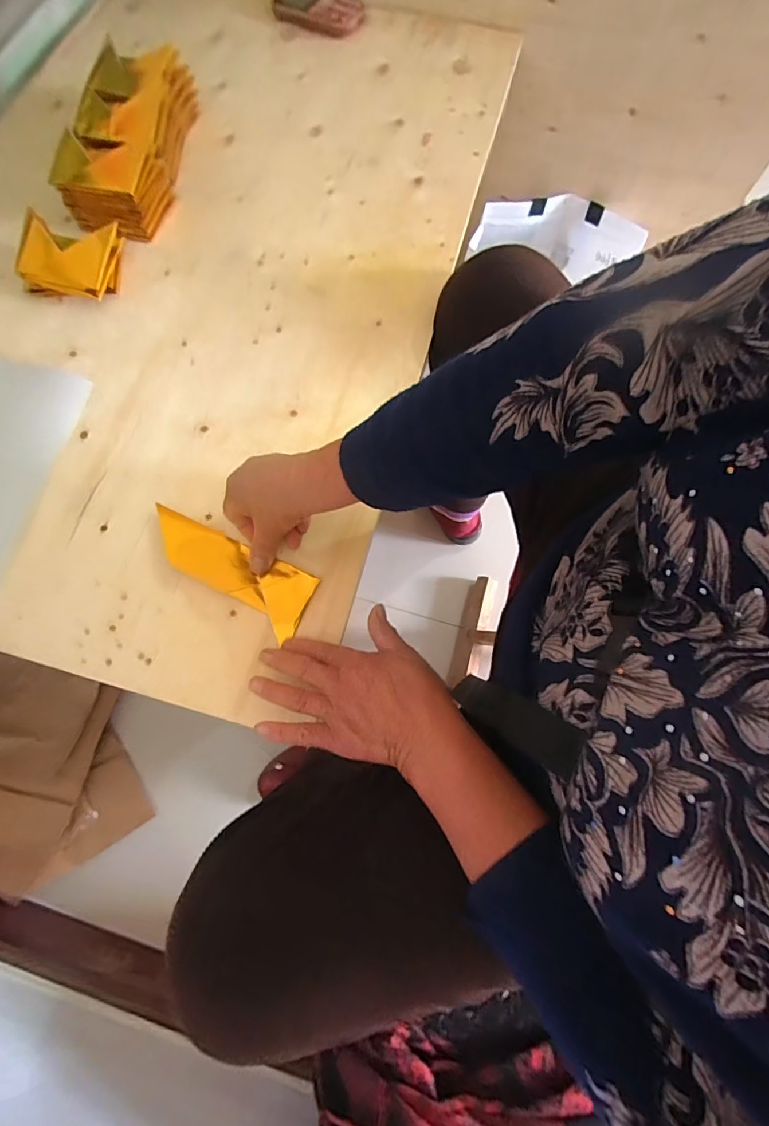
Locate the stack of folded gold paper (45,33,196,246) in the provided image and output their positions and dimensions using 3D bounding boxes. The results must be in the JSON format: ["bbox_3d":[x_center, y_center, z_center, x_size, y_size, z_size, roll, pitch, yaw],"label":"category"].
[{"bbox_3d":[-0.308,-0.507,0.545,0.109,0.064,0.237,6,73,3],"label":"stack of folded gold paper"}]

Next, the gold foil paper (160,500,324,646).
[{"bbox_3d":[-0.143,0.002,0.420,0.166,0.011,0.057,30,76,8],"label":"gold foil paper"}]

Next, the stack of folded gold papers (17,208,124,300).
[{"bbox_3d":[-0.348,-0.338,0.498,0.098,0.023,0.082,6,102,-8],"label":"stack of folded gold papers"}]

